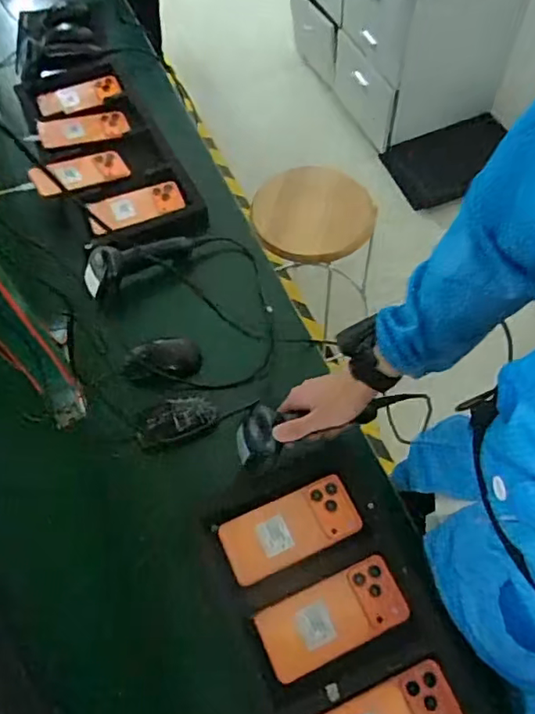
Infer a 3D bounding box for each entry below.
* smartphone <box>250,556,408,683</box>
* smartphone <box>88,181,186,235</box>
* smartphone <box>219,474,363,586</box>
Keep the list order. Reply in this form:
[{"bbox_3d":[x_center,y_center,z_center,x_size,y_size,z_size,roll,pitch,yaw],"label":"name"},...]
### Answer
[{"bbox_3d":[0.073,0.291,0.643,0.163,0.009,0.076,-22,62,-10],"label":"smartphone"},{"bbox_3d":[-0.233,-0.271,1.013,0.166,0.009,0.083,-21,65,-13],"label":"smartphone"},{"bbox_3d":[0.029,0.207,0.694,0.164,0.006,0.075,-22,62,-10],"label":"smartphone"}]

